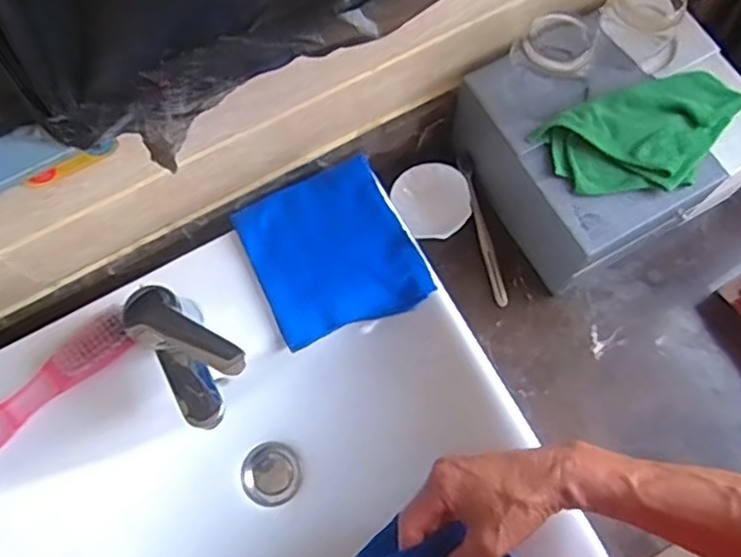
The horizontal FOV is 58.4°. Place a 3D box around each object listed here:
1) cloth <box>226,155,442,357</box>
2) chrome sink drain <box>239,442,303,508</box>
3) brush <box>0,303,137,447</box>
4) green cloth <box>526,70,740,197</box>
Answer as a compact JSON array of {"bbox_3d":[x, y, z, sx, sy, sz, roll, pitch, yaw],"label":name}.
[{"bbox_3d":[-0.038,-0.026,0.633,0.144,0.013,0.157,-25,73,-7],"label":"cloth"},{"bbox_3d":[-0.100,0.201,0.680,0.060,0.025,0.060,-37,75,-10],"label":"chrome sink drain"},{"bbox_3d":[-0.293,0.097,0.589,0.186,0.025,0.044,-38,75,-10],"label":"brush"},{"bbox_3d":[0.275,-0.144,0.651,0.191,0.030,0.113,-29,74,-8],"label":"green cloth"}]

